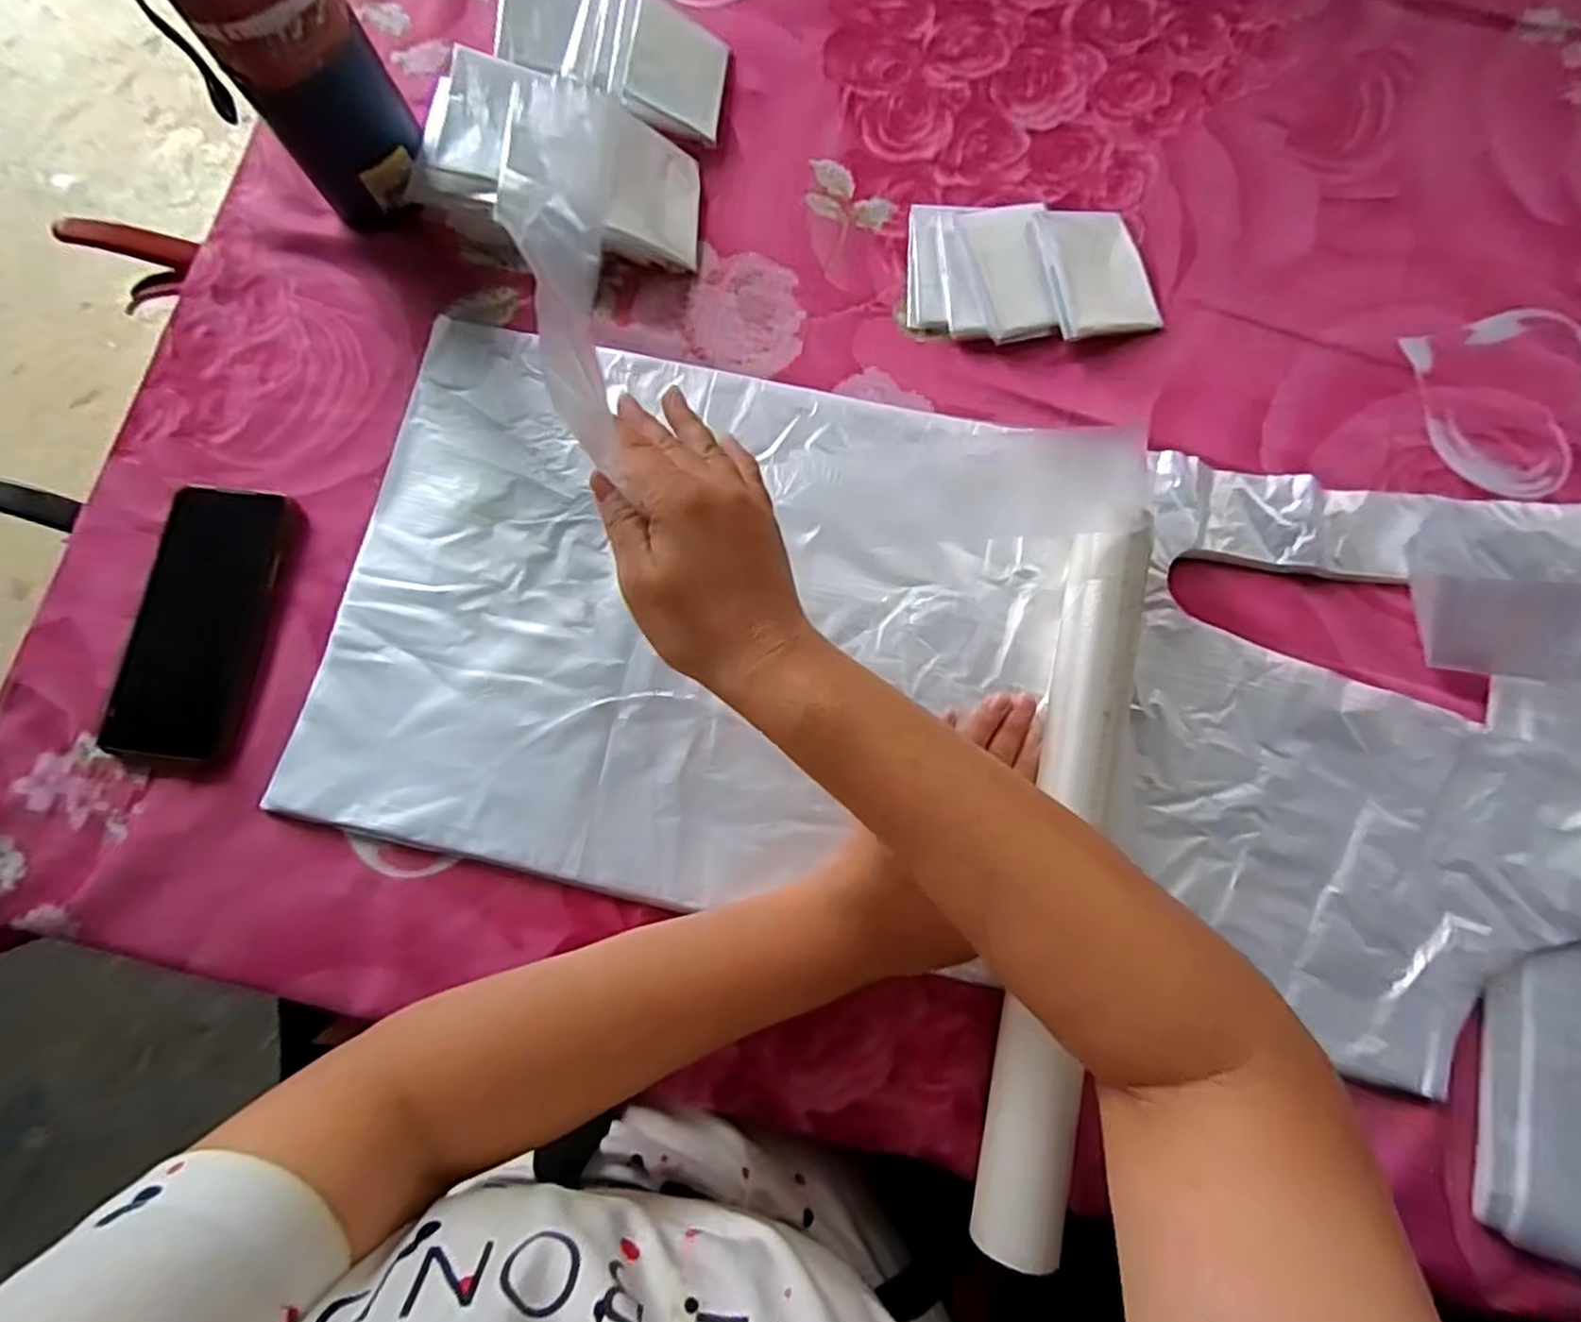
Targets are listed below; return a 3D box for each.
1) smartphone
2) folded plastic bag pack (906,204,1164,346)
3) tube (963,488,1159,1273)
[{"bbox_3d":[-0.353,-0.024,0.425,0.083,0.013,0.161,7,78,1],"label":"smartphone"},{"bbox_3d":[0.151,-0.243,0.452,0.151,0.015,0.090,4,78,1],"label":"folded plastic bag pack"},{"bbox_3d":[0.137,0.092,0.352,0.034,0.027,0.354,13,78,3],"label":"tube"}]

